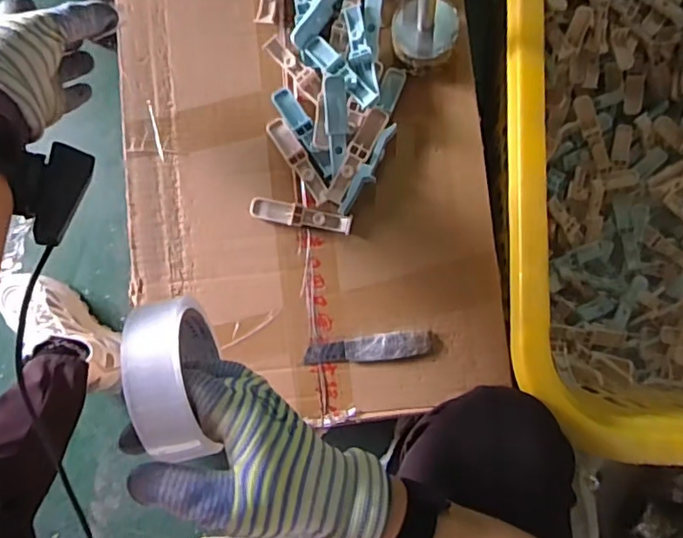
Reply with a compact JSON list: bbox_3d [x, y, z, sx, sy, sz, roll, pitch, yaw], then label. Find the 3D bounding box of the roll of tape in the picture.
[{"bbox_3d":[-0.102,0.068,0.347,0.039,0.088,0.093,-12,85,2],"label":"roll of tape"}]

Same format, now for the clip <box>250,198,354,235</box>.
[{"bbox_3d":[-0.040,-0.052,0.540,0.100,0.013,0.021,10,86,4],"label":"clip"}]

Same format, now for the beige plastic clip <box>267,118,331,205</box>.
[{"bbox_3d":[-0.042,-0.108,0.545,0.020,0.017,0.099,-34,84,0],"label":"beige plastic clip"}]

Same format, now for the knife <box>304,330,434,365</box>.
[{"bbox_3d":[0.025,0.075,0.519,0.119,0.008,0.026,-7,85,3],"label":"knife"}]

